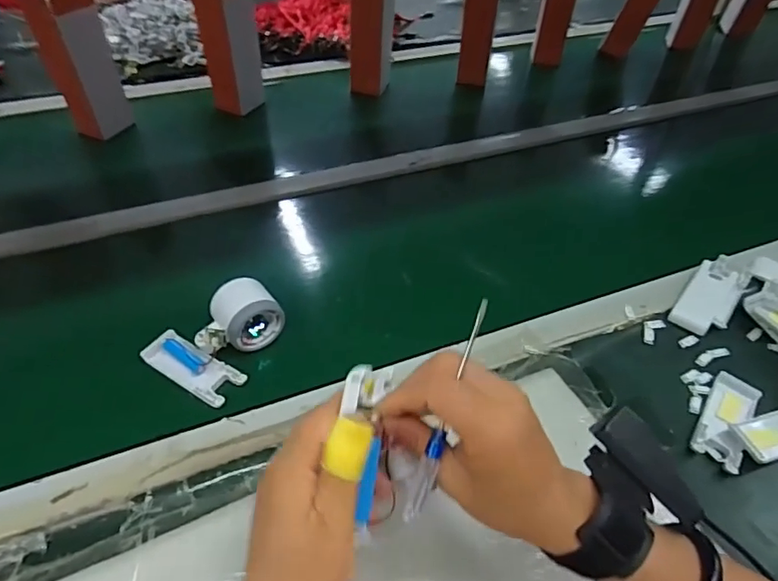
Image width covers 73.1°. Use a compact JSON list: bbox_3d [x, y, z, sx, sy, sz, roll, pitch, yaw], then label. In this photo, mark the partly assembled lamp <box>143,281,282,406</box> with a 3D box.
[{"bbox_3d":[-0.170,0.039,0.517,0.101,0.049,0.112,28,52,21],"label":"partly assembled lamp"}]

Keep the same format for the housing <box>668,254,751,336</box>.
[{"bbox_3d":[0.368,0.005,0.598,0.053,0.017,0.124,33,54,25],"label":"housing"}]

